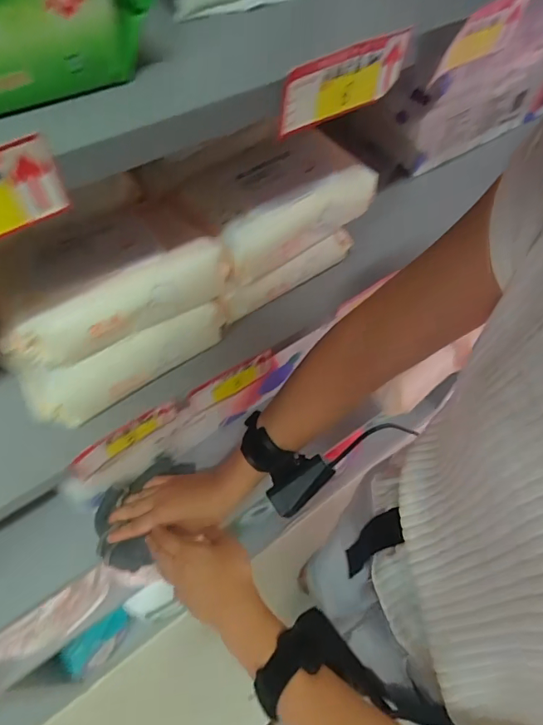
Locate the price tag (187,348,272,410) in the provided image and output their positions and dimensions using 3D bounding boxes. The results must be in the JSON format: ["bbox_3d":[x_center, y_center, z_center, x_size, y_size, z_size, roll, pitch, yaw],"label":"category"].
[{"bbox_3d":[-0.036,0.017,0.430,0.088,0.033,0.008,-29,64,-21],"label":"price tag"}]

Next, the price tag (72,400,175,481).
[{"bbox_3d":[-0.119,0.063,0.386,0.095,0.036,0.006,-33,63,-19],"label":"price tag"}]

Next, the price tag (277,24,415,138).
[{"bbox_3d":[0.042,-0.158,0.261,0.092,0.038,0.004,-33,65,-22],"label":"price tag"}]

